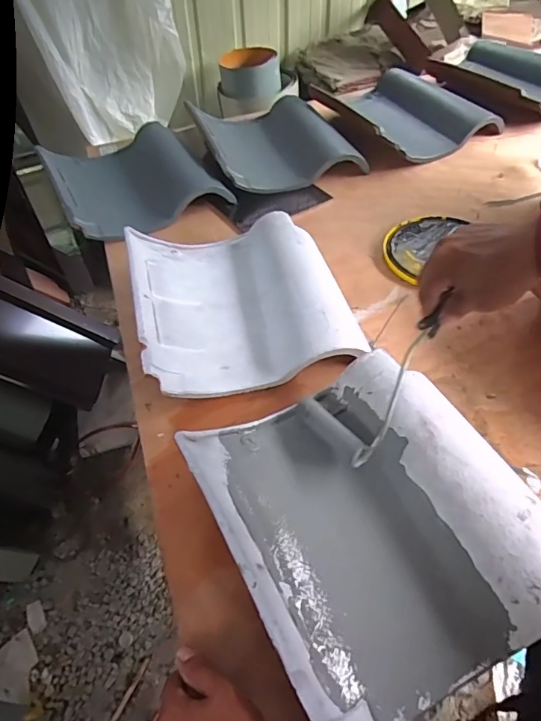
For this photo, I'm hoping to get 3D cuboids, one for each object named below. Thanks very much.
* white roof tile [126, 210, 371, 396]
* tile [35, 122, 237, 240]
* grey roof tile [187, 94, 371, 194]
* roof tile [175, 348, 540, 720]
[{"bbox_3d":[-0.043,-0.101,0.708,0.304,0.067,0.322,-12,47,-9],"label":"white roof tile"},{"bbox_3d":[-0.287,-0.379,0.966,0.294,0.072,0.340,-23,49,-19],"label":"tile"},{"bbox_3d":[-0.004,-0.486,1.042,0.286,0.077,0.357,-16,48,-13],"label":"grey roof tile"},{"bbox_3d":[0.103,0.154,0.480,0.287,0.078,0.313,-23,49,-18],"label":"roof tile"}]

